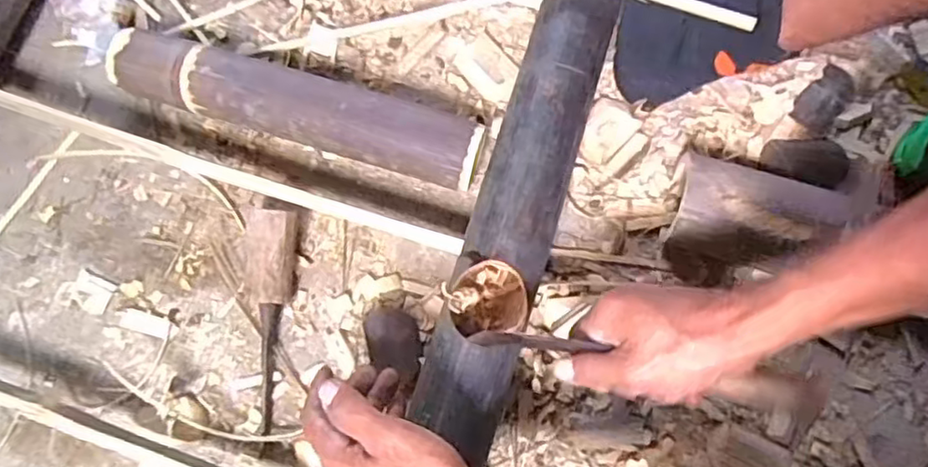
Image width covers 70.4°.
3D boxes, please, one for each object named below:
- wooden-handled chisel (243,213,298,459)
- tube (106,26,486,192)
[{"bbox_3d":[-0.165,0.078,0.554,0.037,0.031,0.197,3,93,1],"label":"wooden-handled chisel"},{"bbox_3d":[-0.143,-0.106,0.569,0.323,0.055,0.061,17,80,4],"label":"tube"}]

